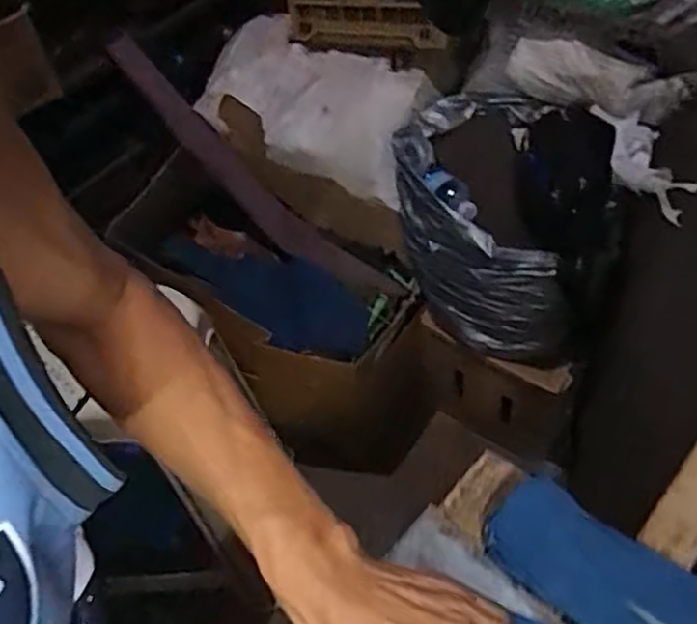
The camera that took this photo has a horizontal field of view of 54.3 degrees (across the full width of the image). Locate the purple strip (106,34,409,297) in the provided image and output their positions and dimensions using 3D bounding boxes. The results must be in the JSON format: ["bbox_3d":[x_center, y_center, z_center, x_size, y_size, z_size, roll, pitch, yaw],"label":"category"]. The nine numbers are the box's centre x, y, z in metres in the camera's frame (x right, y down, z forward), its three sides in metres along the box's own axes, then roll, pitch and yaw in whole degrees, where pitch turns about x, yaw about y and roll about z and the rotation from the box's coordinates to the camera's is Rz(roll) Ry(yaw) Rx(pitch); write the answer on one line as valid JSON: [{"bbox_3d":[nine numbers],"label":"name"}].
[{"bbox_3d":[-0.225,-0.326,1.626,0.883,0.143,0.097,43,57,-5],"label":"purple strip"}]

